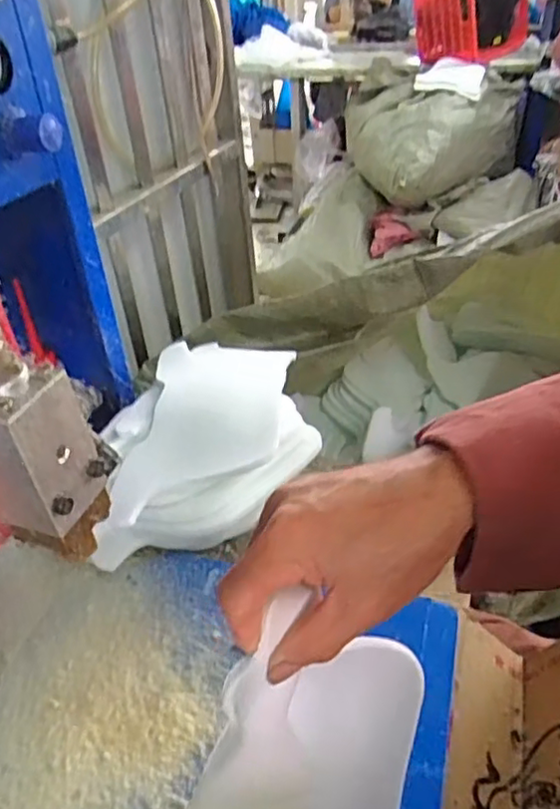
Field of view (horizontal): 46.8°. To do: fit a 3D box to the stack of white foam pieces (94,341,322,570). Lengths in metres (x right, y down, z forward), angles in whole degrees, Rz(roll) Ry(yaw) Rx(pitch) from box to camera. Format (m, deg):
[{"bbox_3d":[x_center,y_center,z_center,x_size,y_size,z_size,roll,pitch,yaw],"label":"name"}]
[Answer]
[{"bbox_3d":[-0.074,0.018,0.649,0.206,0.078,0.291,-6,35,-3],"label":"stack of white foam pieces"}]

